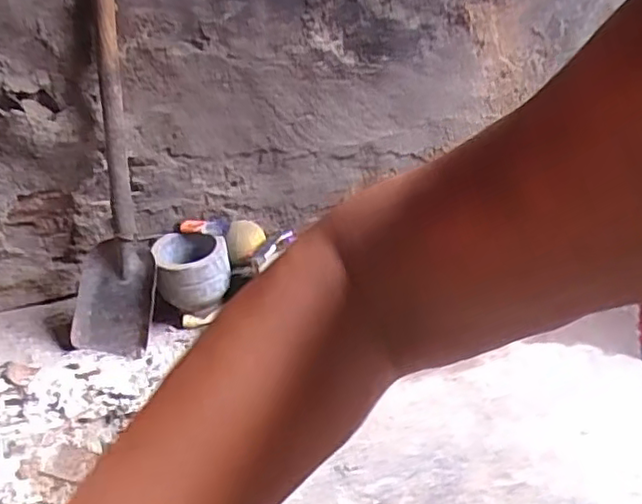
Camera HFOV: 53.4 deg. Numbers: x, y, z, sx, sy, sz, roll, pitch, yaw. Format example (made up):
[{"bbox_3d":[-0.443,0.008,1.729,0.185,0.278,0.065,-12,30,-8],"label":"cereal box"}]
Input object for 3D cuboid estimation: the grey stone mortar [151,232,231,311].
[{"bbox_3d":[-0.184,0.027,0.921,0.105,0.081,0.084,-9,32,-3],"label":"grey stone mortar"}]

